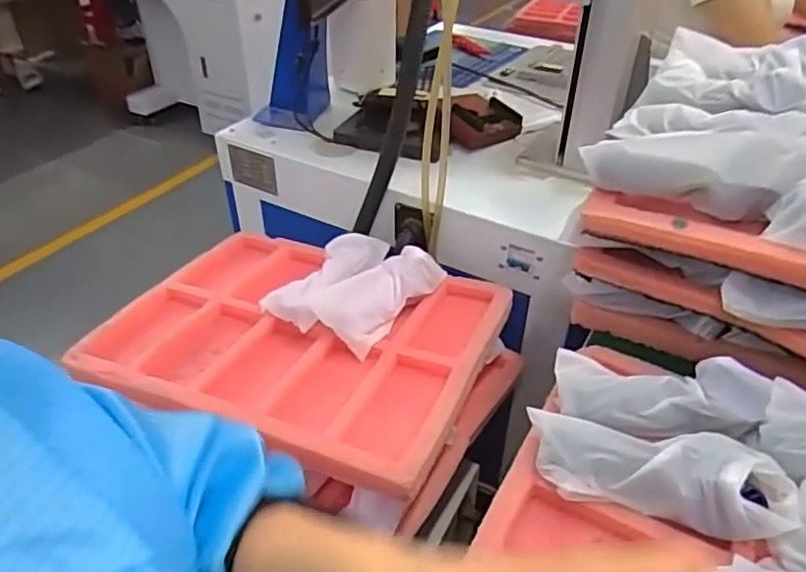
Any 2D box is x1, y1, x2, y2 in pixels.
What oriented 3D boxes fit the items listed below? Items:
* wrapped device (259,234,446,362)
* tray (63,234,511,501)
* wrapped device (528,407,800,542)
[{"bbox_3d":[-0.057,-0.006,0.776,0.158,0.053,0.193,23,44,26],"label":"wrapped device"},{"bbox_3d":[-0.126,0.052,0.742,0.449,0.044,0.335,15,41,19],"label":"tray"},{"bbox_3d":[0.190,0.135,0.458,0.191,0.048,0.071,16,41,20],"label":"wrapped device"}]

